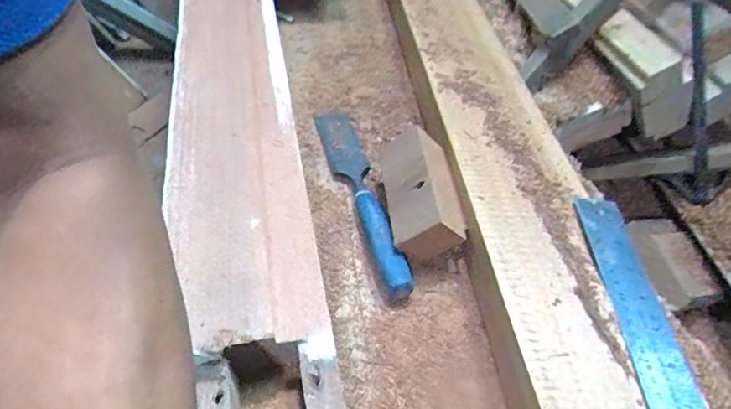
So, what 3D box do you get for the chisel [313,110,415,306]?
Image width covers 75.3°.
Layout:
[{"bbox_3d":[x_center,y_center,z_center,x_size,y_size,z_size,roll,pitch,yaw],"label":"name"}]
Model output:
[{"bbox_3d":[-0.005,-0.019,0.451,0.037,0.027,0.246,-11,52,-11],"label":"chisel"}]

